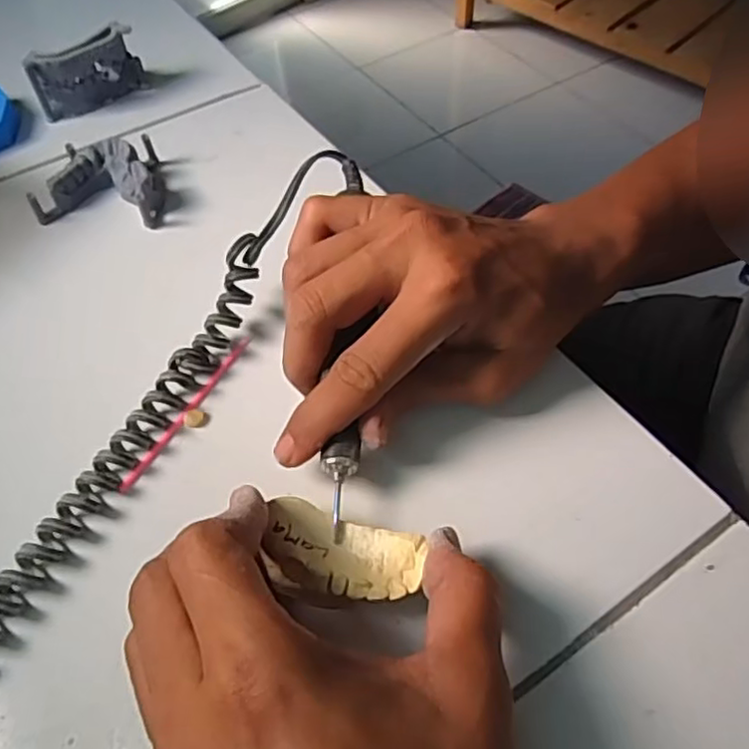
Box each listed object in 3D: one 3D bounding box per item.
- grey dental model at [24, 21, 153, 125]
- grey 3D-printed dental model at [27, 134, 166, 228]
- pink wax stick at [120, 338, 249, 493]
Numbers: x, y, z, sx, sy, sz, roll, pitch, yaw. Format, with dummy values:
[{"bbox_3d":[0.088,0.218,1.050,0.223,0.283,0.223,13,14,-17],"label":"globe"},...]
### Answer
[{"bbox_3d":[-0.191,-0.201,0.445,0.071,0.044,0.014,-32,59,-20],"label":"grey dental model"},{"bbox_3d":[-0.162,-0.108,0.387,0.073,0.025,0.060,-16,55,-10],"label":"grey 3D-printed dental model"},{"bbox_3d":[-0.086,0.015,0.307,0.006,0.004,0.092,24,58,18],"label":"pink wax stick"}]

